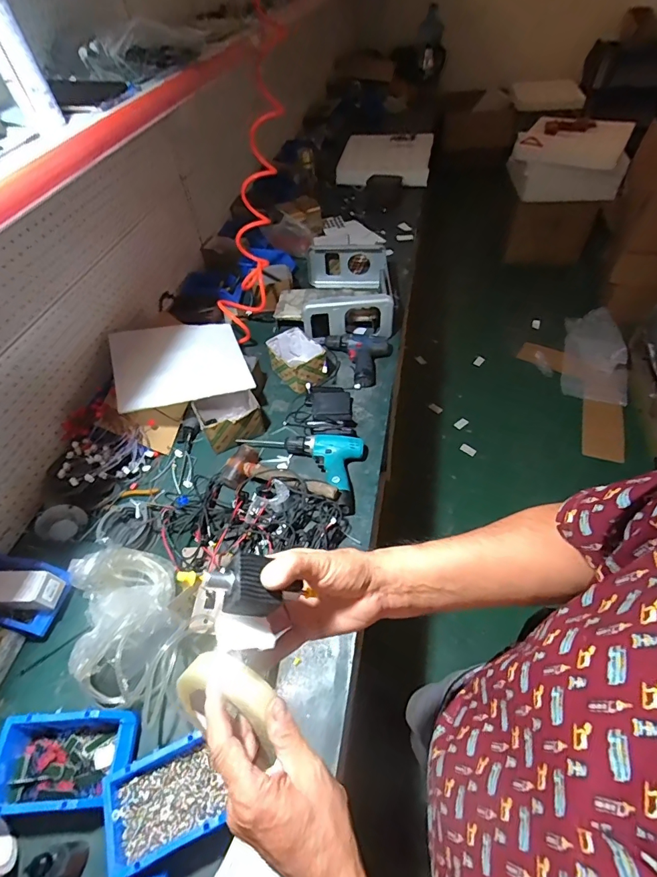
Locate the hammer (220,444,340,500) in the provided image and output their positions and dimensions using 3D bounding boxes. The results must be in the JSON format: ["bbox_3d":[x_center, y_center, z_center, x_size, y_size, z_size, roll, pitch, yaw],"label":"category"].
[{"bbox_3d":[-0.117,0.099,0.915,0.272,0.060,0.107,27,58,25],"label":"hammer"}]

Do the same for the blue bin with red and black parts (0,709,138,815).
[{"bbox_3d":[-0.392,0.480,0.626,0.202,0.062,0.119,-4,50,2],"label":"blue bin with red and black parts"}]

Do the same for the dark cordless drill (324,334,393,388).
[{"bbox_3d":[0.081,-0.218,1.178,0.188,0.062,0.169,1,51,6],"label":"dark cordless drill"}]

